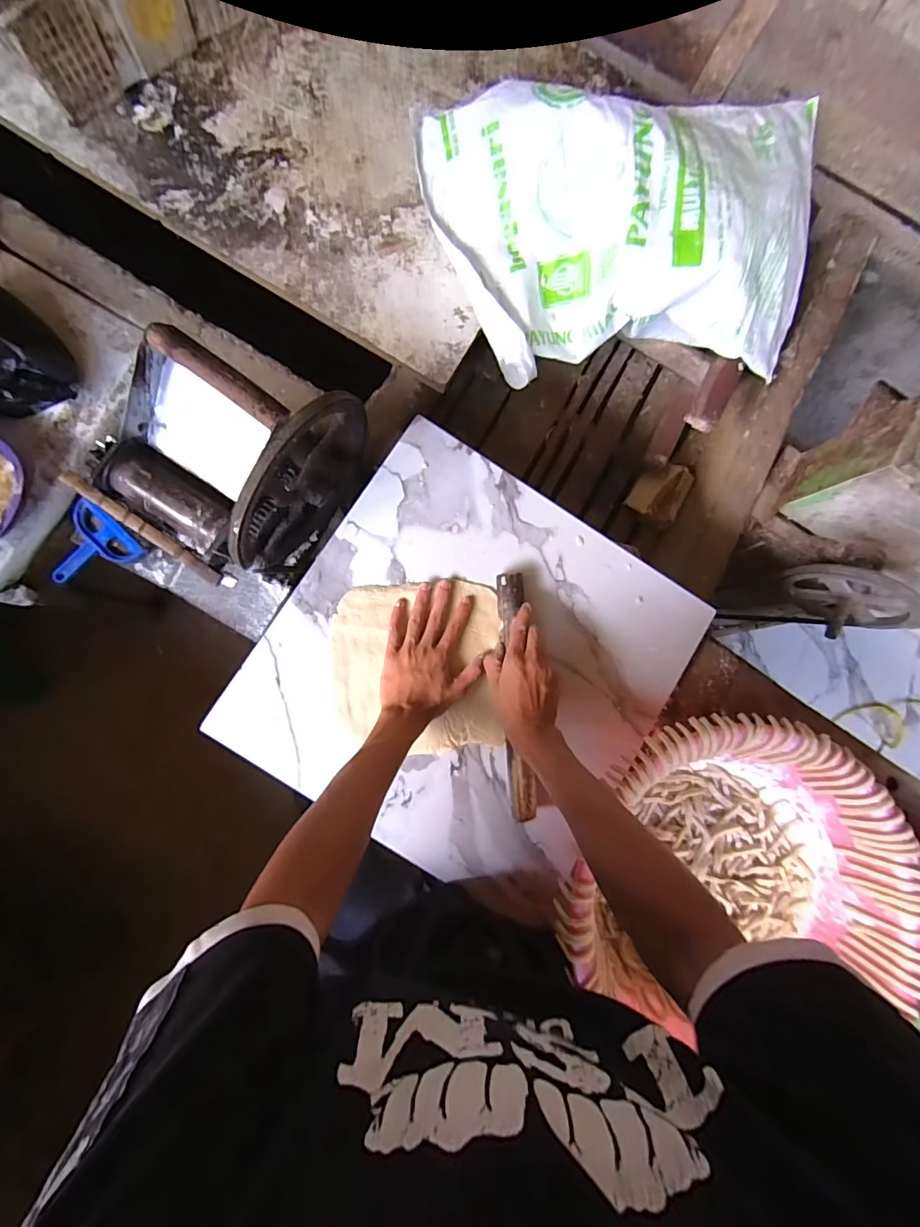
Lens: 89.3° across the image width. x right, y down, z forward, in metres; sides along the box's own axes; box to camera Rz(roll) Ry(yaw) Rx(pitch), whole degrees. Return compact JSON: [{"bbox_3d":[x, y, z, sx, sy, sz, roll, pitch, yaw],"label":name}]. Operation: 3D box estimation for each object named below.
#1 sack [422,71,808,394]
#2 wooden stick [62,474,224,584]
[{"bbox_3d":[0.291,-0.652,0.797,0.680,0.165,0.426,-7,88,-6],"label":"sack"},{"bbox_3d":[-0.402,-0.107,0.590,0.226,0.018,0.019,35,84,-3],"label":"wooden stick"}]

